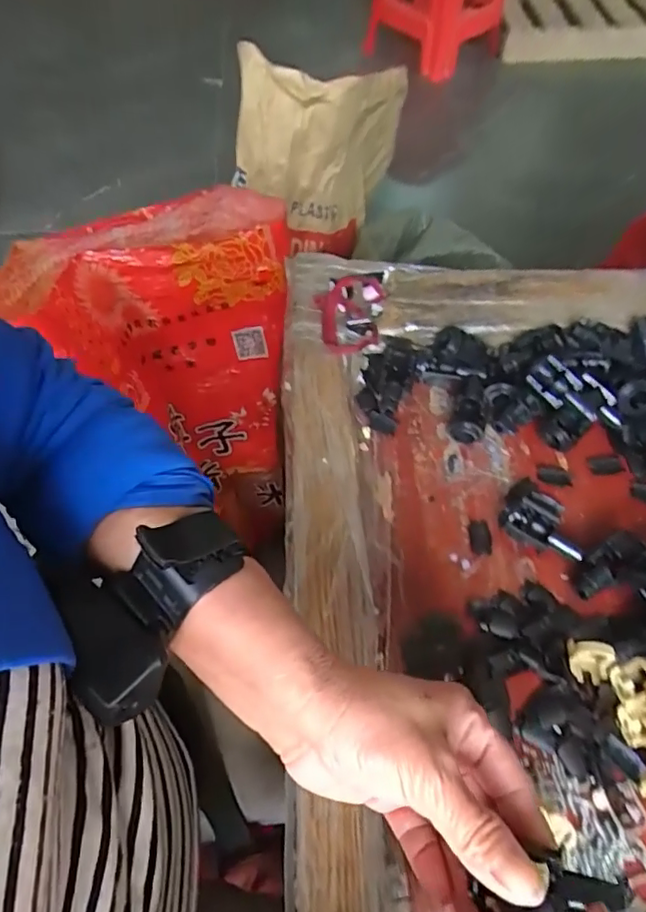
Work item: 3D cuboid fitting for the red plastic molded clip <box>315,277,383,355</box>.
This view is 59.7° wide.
[{"bbox_3d":[0.021,-0.114,0.436,0.050,0.016,0.069,-1,58,-1],"label":"red plastic molded clip"}]

